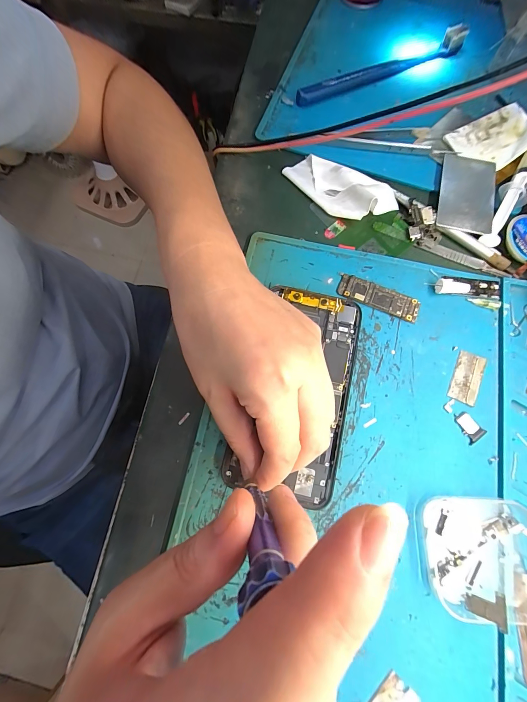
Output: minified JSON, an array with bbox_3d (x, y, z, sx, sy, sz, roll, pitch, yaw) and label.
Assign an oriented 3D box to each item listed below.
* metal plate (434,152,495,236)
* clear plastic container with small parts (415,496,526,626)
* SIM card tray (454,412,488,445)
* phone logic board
[{"bbox_3d":[0.174,-0.135,0.244,0.043,0.004,0.077,14,76,8],"label":"metal plate"},{"bbox_3d":[0.138,0.127,0.172,0.075,0.016,0.065,0,74,2],"label":"clear plastic container with small parts"},{"bbox_3d":[0.144,0.053,0.199,0.014,0.004,0.021,-37,76,-8],"label":"SIM card tray"},{"bbox_3d":[0.091,-0.042,0.224,0.065,0.004,0.021,23,76,8],"label":"phone logic board"}]

